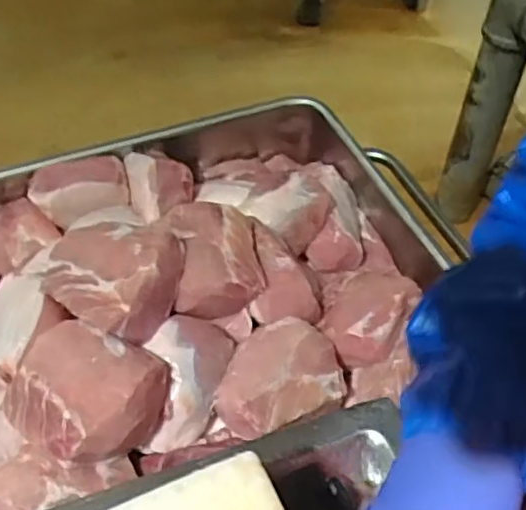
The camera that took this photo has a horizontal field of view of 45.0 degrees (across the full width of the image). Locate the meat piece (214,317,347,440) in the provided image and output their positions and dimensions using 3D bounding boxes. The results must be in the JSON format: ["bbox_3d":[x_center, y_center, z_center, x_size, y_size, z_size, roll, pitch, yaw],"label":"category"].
[{"bbox_3d":[0.018,0.130,0.710,0.150,0.045,0.112,-19,52,-17],"label":"meat piece"}]

